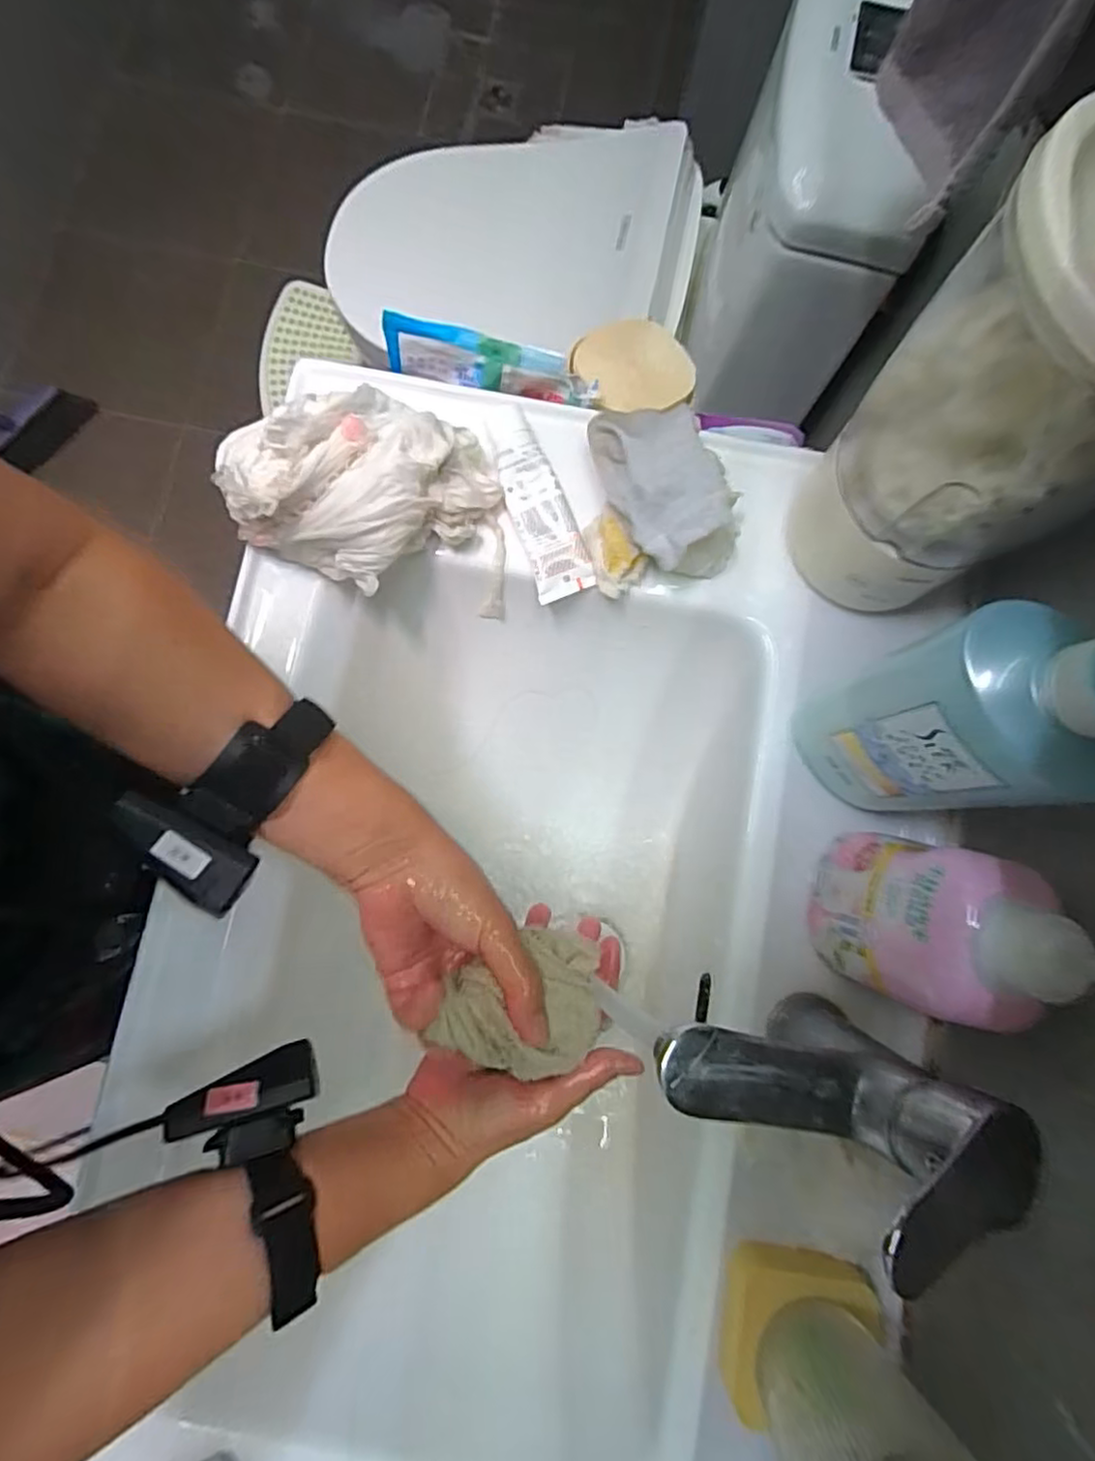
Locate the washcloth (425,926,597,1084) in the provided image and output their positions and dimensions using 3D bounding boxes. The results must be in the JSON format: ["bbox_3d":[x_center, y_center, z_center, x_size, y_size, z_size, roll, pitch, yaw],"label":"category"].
[{"bbox_3d":[-0.012,0.144,0.348,0.083,0.046,0.068,13,79,3],"label":"washcloth"}]

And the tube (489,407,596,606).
[{"bbox_3d":[-0.008,-0.159,0.459,0.040,0.016,0.135,-21,93,-4],"label":"tube"}]

